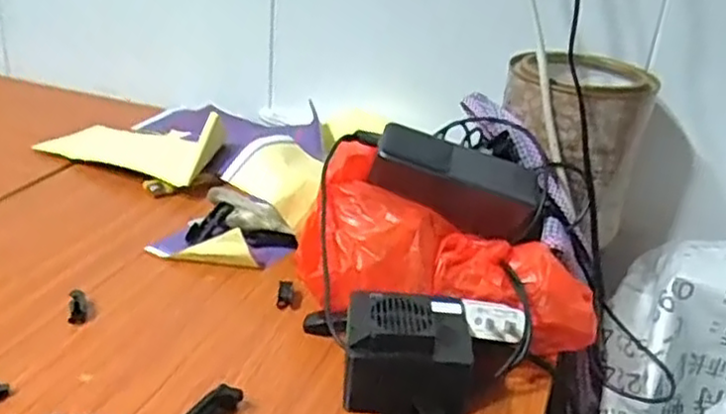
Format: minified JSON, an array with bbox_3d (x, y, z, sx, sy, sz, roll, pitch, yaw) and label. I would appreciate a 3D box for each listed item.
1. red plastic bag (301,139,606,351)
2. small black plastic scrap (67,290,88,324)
[{"bbox_3d":[0.052,0.043,0.504,0.222,0.092,0.116,16,29,22],"label":"red plastic bag"},{"bbox_3d":[-0.204,0.072,0.503,0.012,0.017,0.027,-4,28,-17],"label":"small black plastic scrap"}]

